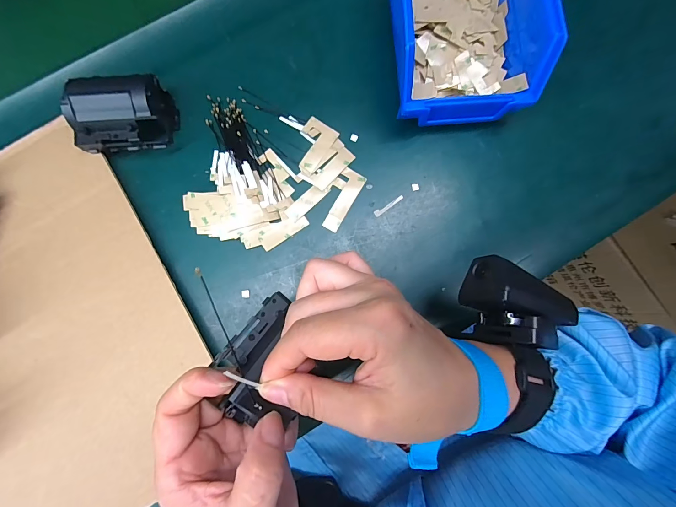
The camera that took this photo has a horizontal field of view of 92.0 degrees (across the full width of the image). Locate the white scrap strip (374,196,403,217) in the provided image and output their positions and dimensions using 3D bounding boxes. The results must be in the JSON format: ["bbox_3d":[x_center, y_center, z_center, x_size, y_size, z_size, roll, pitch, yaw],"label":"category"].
[{"bbox_3d":[0.043,-0.040,0.275,0.027,0.004,0.005,-32,83,-4],"label":"white scrap strip"}]

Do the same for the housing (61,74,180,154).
[{"bbox_3d":[-0.169,-0.109,0.255,0.072,0.037,0.052,-7,84,-4],"label":"housing"}]

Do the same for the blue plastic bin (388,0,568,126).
[{"bbox_3d":[0.090,-0.193,0.259,0.115,0.074,0.171,-6,84,-3],"label":"blue plastic bin"}]

